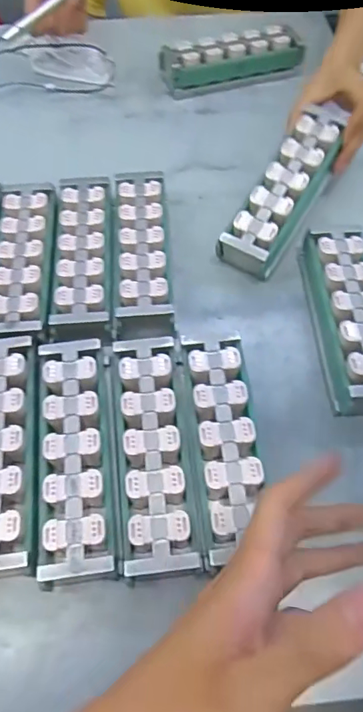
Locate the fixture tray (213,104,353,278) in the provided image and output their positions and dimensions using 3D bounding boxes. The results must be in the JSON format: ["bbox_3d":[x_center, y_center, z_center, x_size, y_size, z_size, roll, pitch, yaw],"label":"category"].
[{"bbox_3d":[0.112,-0.175,0.506,0.056,0.050,0.194,30,81,16],"label":"fixture tray"}]

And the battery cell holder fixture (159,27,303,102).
[{"bbox_3d":[0.071,-0.411,0.665,0.193,0.046,0.061,-13,61,-6],"label":"battery cell holder fixture"}]

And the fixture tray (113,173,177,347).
[{"bbox_3d":[-0.039,-0.101,0.488,0.057,0.045,0.214,-2,60,-1],"label":"fixture tray"}]

